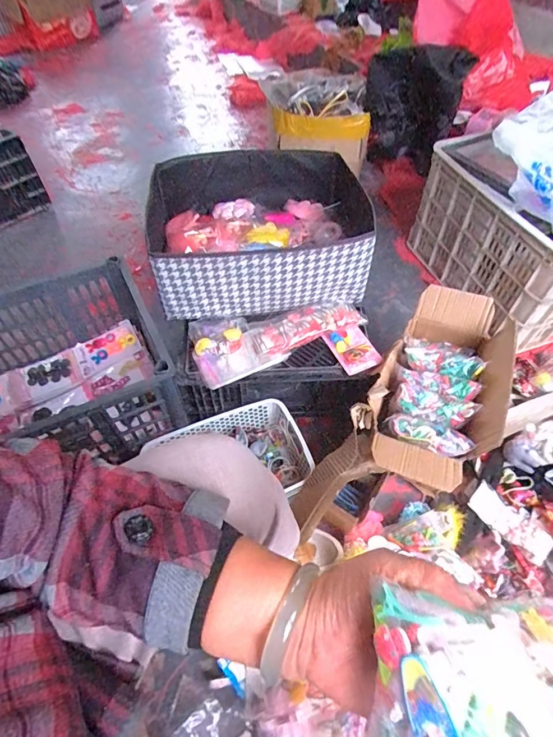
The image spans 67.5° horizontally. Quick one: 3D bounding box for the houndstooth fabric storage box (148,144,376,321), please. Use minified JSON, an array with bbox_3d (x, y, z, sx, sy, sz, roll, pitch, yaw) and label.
[{"bbox_3d":[-0.035,-0.284,0.859,0.428,0.166,0.348,-10,55,-7],"label":"houndstooth fabric storage box"}]

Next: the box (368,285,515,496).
[{"bbox_3d":[0.292,0.029,0.748,0.197,0.108,0.388,21,57,14],"label":"box"}]

